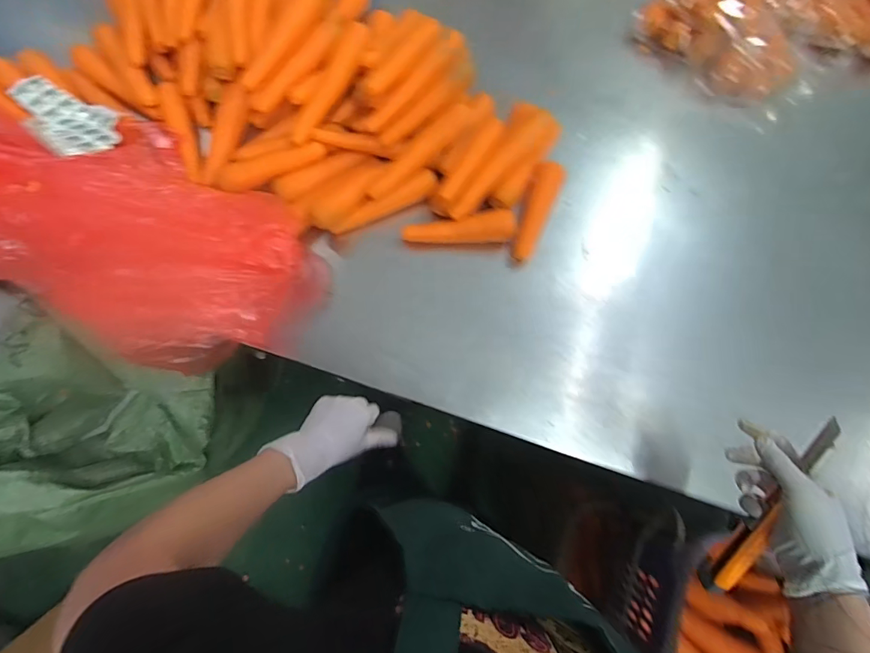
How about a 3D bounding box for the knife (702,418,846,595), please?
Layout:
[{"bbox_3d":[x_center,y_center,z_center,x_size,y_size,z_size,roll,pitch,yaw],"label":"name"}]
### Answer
[{"bbox_3d":[0.311,0.172,0.420,0.018,0.031,0.200,27,103,6],"label":"knife"}]

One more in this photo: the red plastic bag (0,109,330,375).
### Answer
[{"bbox_3d":[-0.512,-0.161,0.593,0.716,0.101,0.304,15,74,3],"label":"red plastic bag"}]

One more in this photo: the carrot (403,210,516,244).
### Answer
[{"bbox_3d":[0.036,-0.138,0.639,0.157,0.032,0.036,-4,74,-3],"label":"carrot"}]

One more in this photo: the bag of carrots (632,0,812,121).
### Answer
[{"bbox_3d":[0.496,-0.546,0.738,0.286,0.103,0.353,18,75,3],"label":"bag of carrots"}]

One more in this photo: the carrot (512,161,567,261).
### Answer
[{"bbox_3d":[0.149,-0.171,0.649,0.045,0.032,0.157,21,88,4],"label":"carrot"}]

